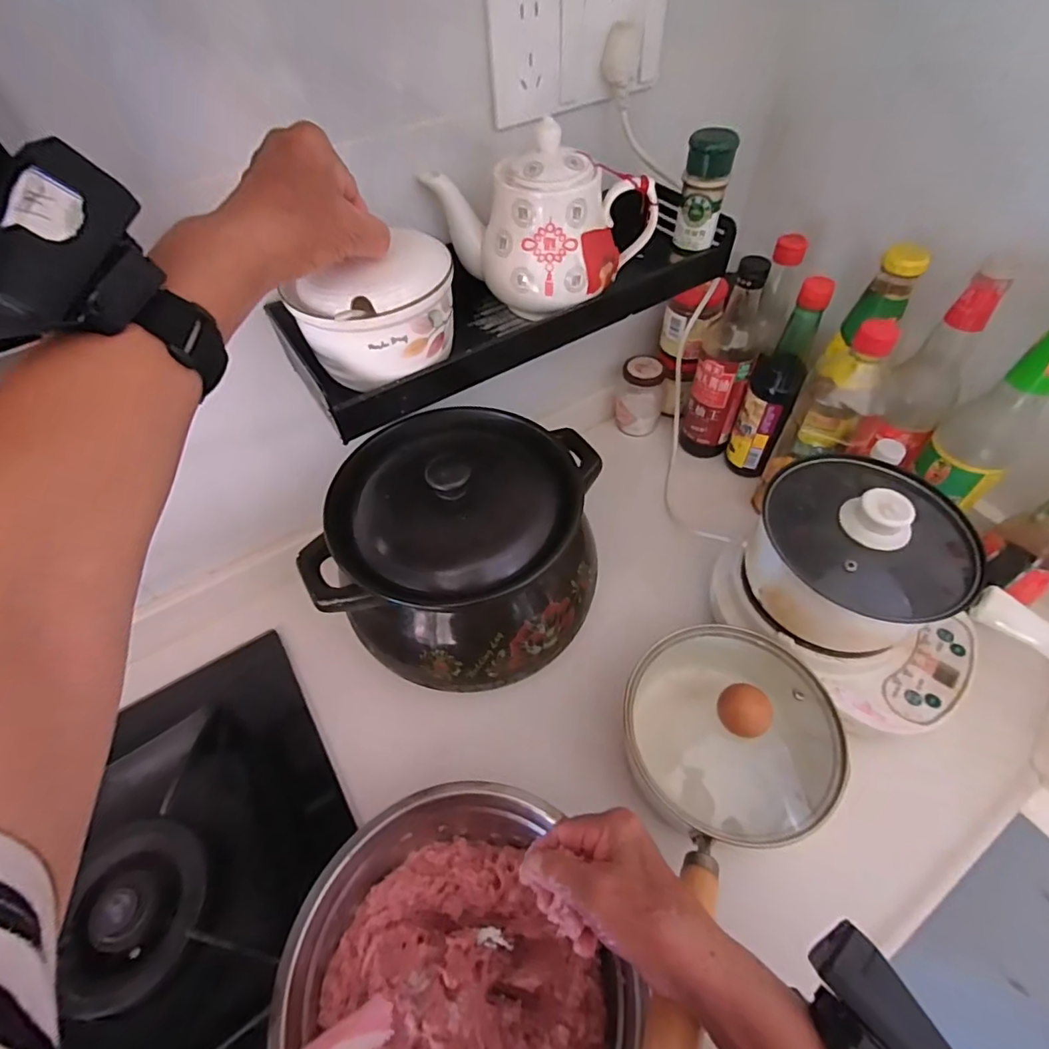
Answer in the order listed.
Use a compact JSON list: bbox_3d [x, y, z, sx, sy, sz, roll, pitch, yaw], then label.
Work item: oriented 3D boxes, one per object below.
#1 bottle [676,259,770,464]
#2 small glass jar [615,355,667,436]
[{"bbox_3d":[0.236,-0.186,0.625,0.061,0.237,0.063,13,57,12],"label":"bottle"},{"bbox_3d":[0.155,-0.170,0.711,0.061,0.092,0.052,9,57,10],"label":"small glass jar"}]

